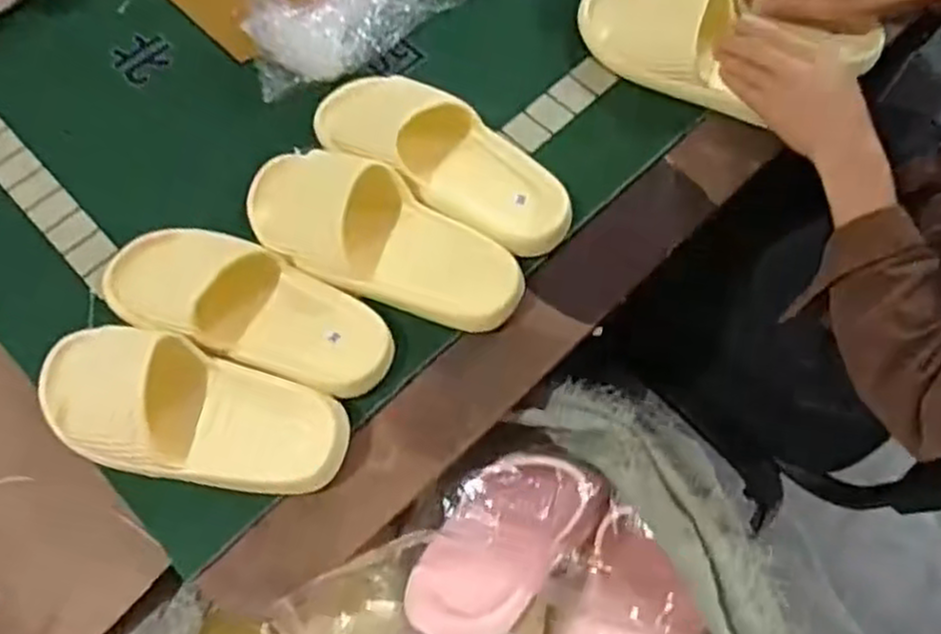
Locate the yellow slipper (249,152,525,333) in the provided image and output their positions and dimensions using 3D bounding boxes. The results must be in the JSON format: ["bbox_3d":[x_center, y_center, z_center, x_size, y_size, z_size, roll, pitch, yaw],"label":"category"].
[{"bbox_3d":[-0.074,-0.070,0.628,0.246,0.061,0.104,19,69,9],"label":"yellow slipper"}]

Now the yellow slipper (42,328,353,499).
[{"bbox_3d":[-0.212,0.071,0.569,0.238,0.055,0.097,11,68,6],"label":"yellow slipper"}]

